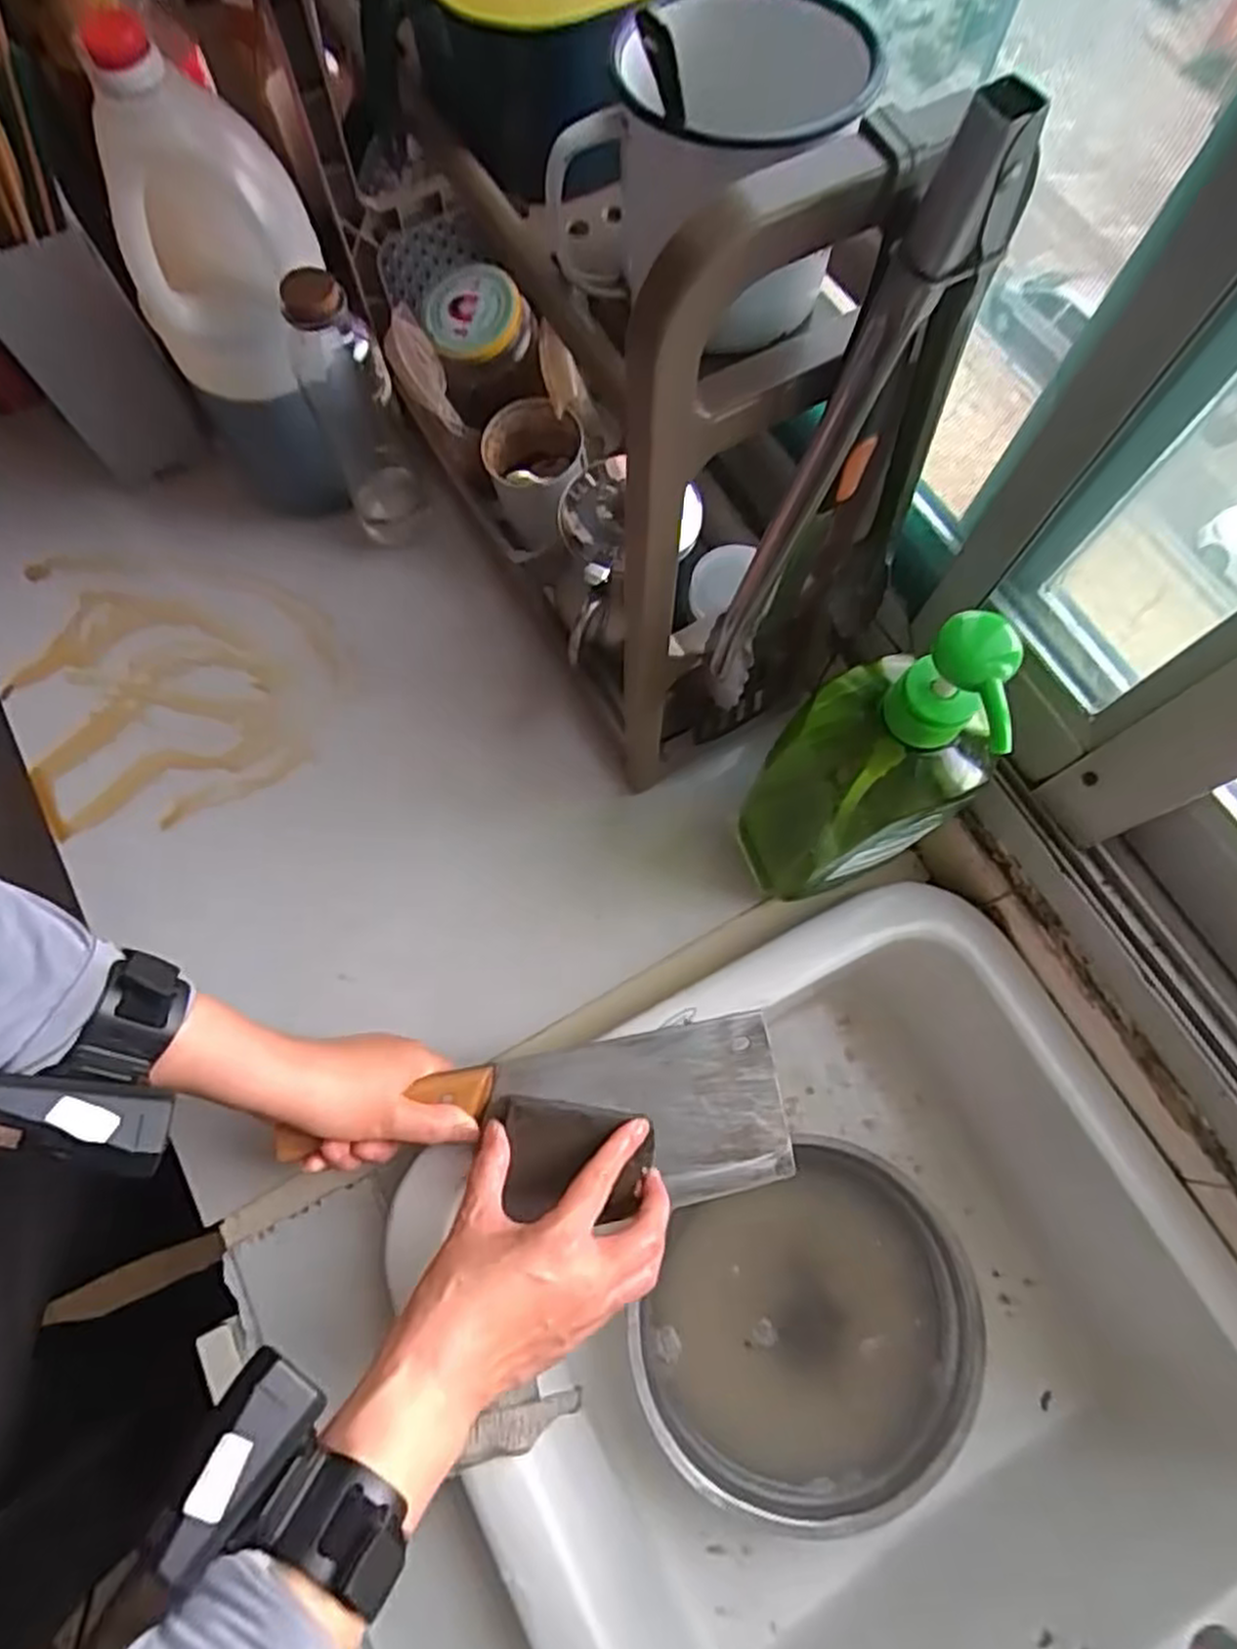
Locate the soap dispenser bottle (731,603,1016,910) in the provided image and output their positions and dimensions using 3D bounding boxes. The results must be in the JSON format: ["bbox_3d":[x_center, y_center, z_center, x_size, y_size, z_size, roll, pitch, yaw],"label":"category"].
[{"bbox_3d":[0.128,-0.024,0.427,0.078,0.261,0.086,-31,77,-9],"label":"soap dispenser bottle"}]

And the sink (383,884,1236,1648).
[{"bbox_3d":[0.141,0.319,0.527,0.443,0.187,0.434,-26,75,-9],"label":"sink"}]

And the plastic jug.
[{"bbox_3d":[-0.233,-0.345,0.450,0.095,0.169,0.079,15,73,3],"label":"plastic jug"}]

